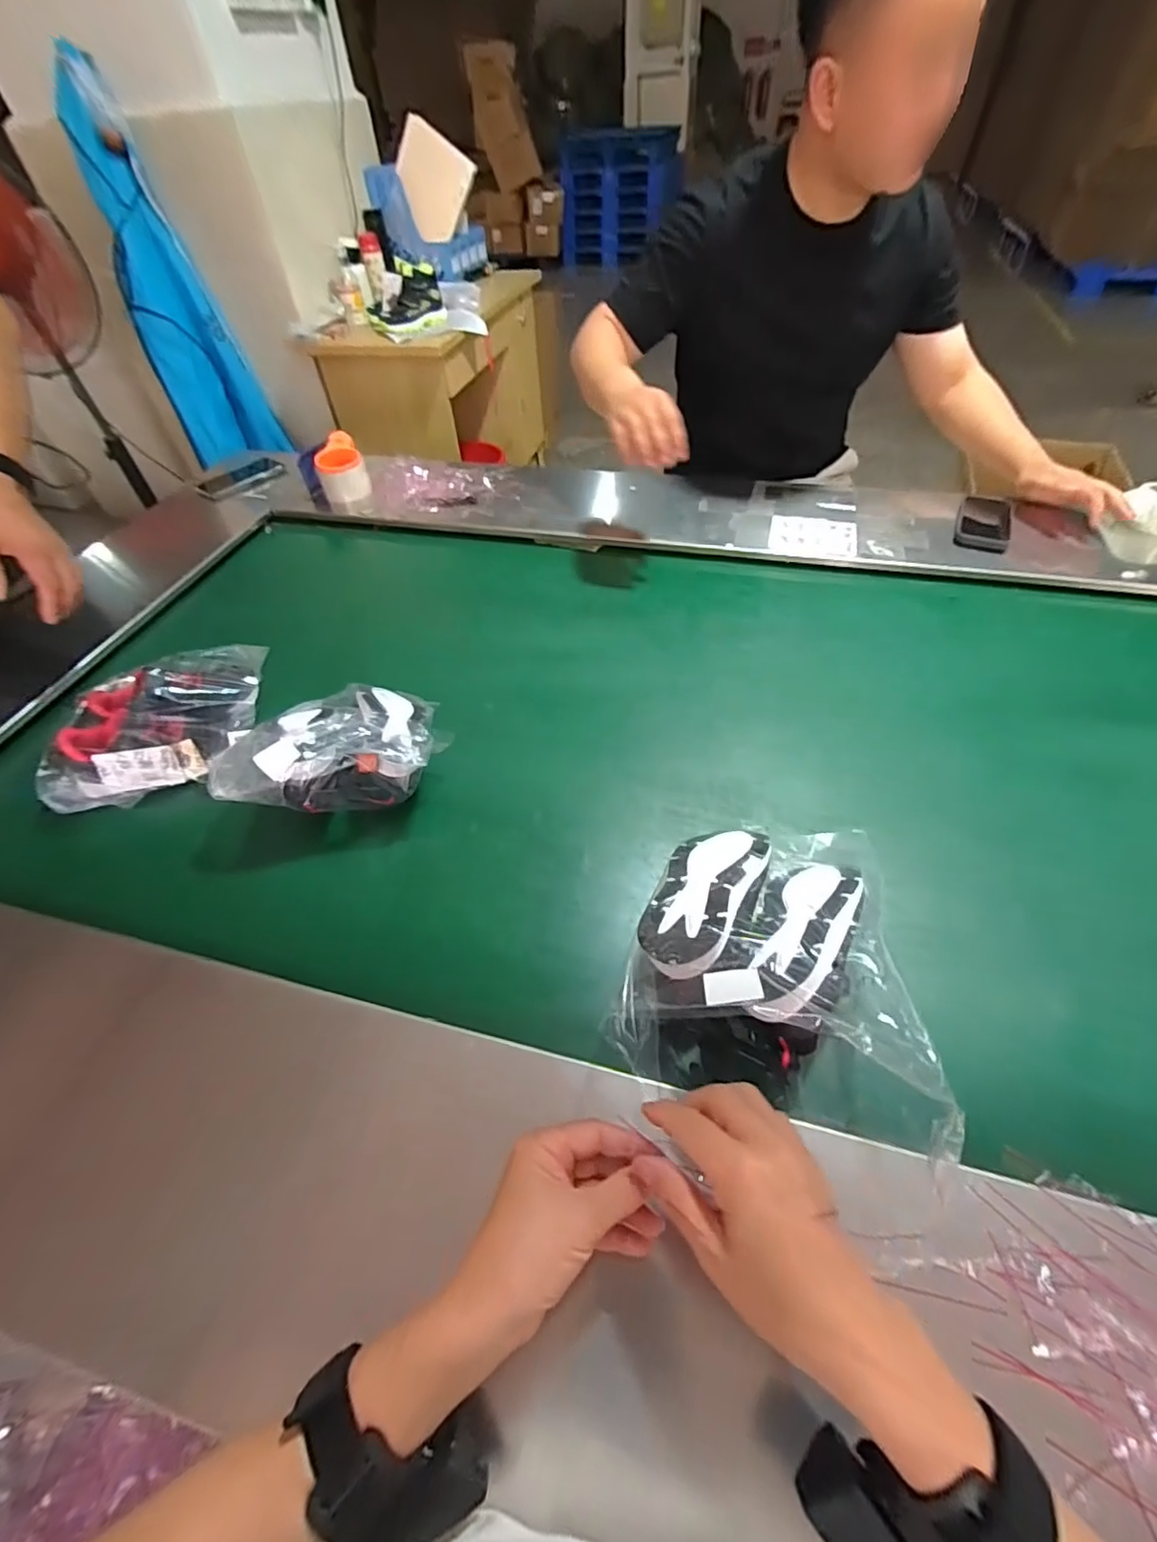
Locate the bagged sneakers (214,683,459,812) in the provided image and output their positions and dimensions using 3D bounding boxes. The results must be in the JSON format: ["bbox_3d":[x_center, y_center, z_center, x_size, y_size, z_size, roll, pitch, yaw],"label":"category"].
[{"bbox_3d":[-0.260,-0.033,0.648,0.205,0.110,0.175,-6,50,-2],"label":"bagged sneakers"}]

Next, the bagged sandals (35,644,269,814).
[{"bbox_3d":[-0.509,-0.072,0.717,0.197,0.089,0.238,-10,50,-5],"label":"bagged sandals"}]

